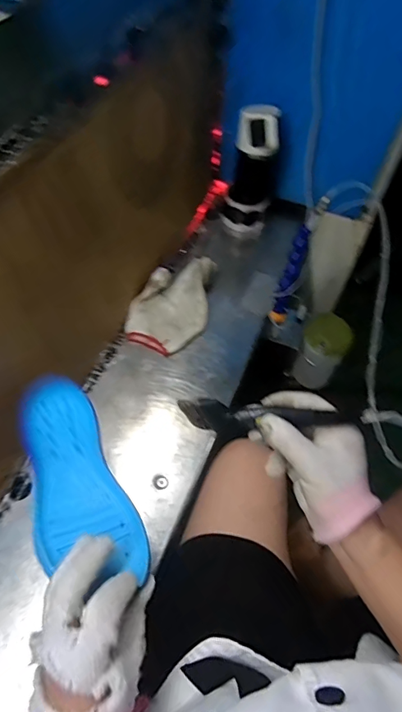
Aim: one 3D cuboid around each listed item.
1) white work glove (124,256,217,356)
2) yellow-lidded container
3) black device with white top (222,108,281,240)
[{"bbox_3d":[-0.046,-0.085,0.689,0.115,0.057,0.163,12,56,3],"label":"white work glove"},{"bbox_3d":[0.213,-0.003,0.798,0.073,0.142,0.069,1,56,-2],"label":"yellow-lidded container"},{"bbox_3d":[0.087,-0.317,0.766,0.074,0.218,0.081,12,56,3],"label":"black device with white top"}]

